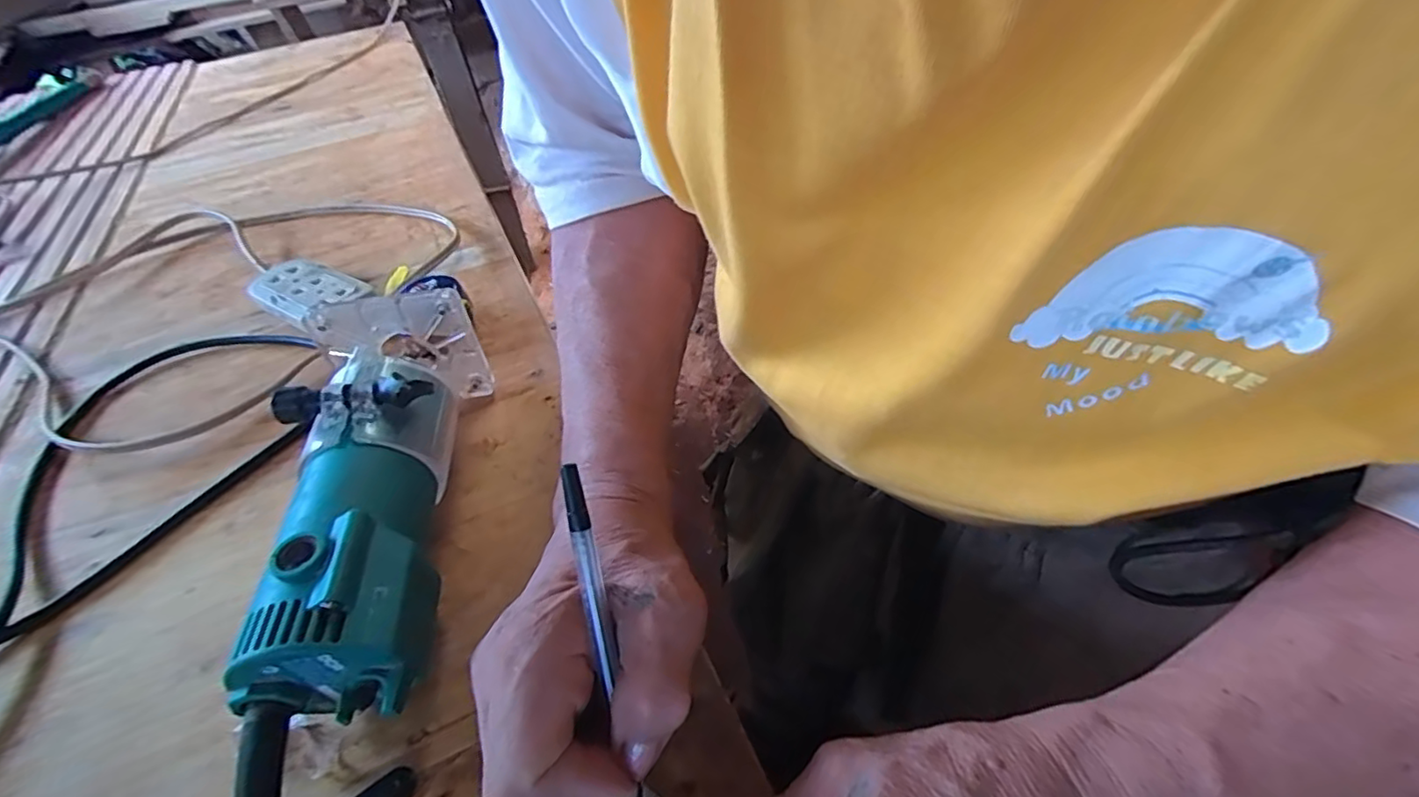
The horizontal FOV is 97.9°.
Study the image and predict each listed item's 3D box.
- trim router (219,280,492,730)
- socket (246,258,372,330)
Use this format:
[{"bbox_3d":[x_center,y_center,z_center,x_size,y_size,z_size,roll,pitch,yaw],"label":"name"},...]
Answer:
[{"bbox_3d":[-0.176,0.045,0.325,0.083,0.086,0.229,-10,43,-2],"label":"trim router"},{"bbox_3d":[-0.341,-0.089,0.527,0.109,0.024,0.055,19,50,24],"label":"socket"}]

